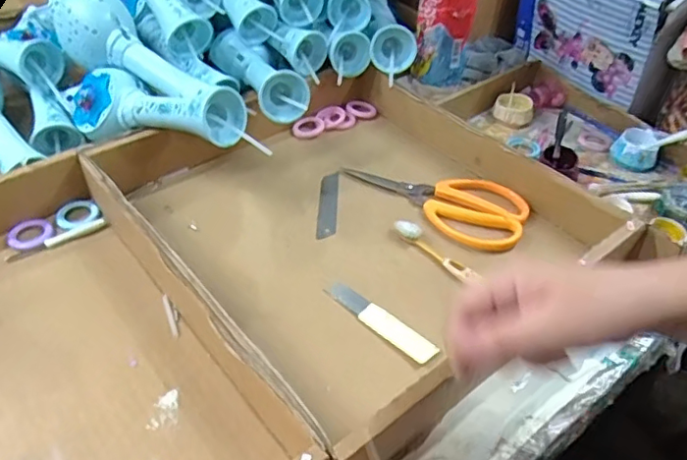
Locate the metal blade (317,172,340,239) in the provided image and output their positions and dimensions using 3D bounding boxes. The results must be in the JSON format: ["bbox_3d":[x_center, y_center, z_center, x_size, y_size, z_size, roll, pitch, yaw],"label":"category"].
[{"bbox_3d":[-0.015,-0.026,0.560,0.019,0.004,0.091,-1,46,4],"label":"metal blade"}]

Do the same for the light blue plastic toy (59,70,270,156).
[{"bbox_3d":[-0.173,-0.115,0.540,0.253,0.067,0.060,20,45,18],"label":"light blue plastic toy"}]

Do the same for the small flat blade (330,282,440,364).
[{"bbox_3d":[0.030,0.072,0.455,0.101,0.005,0.019,32,50,29],"label":"small flat blade"}]

